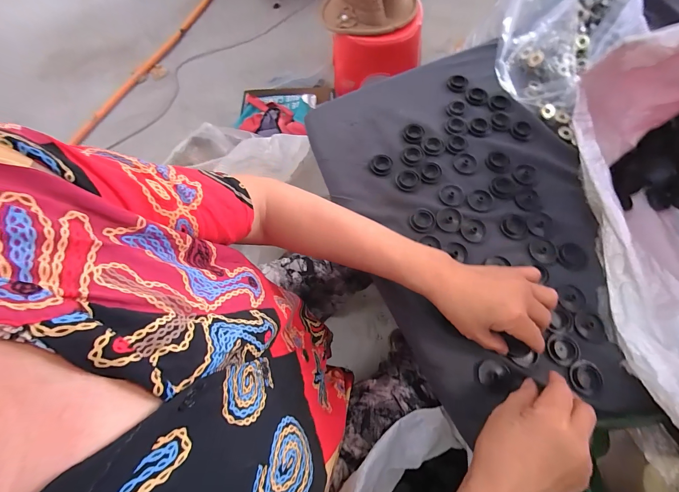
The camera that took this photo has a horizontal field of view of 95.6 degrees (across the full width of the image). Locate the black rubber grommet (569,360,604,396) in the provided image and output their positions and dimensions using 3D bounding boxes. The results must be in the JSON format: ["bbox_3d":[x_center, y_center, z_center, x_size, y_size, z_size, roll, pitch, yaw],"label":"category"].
[{"bbox_3d":[0.272,0.145,0.338,0.034,0.004,0.034,-1,69,2],"label":"black rubber grommet"}]

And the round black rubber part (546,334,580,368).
[{"bbox_3d":[0.256,0.119,0.352,0.032,0.005,0.033,-1,69,2],"label":"round black rubber part"}]

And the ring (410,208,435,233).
[{"bbox_3d":[0.113,-0.035,0.416,0.032,0.004,0.034,-1,69,2],"label":"ring"}]

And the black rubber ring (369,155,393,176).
[{"bbox_3d":[0.061,-0.118,0.450,0.031,0.005,0.035,19,70,9],"label":"black rubber ring"}]

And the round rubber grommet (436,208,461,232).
[{"bbox_3d":[0.148,-0.036,0.415,0.031,0.004,0.034,-1,69,2],"label":"round rubber grommet"}]

